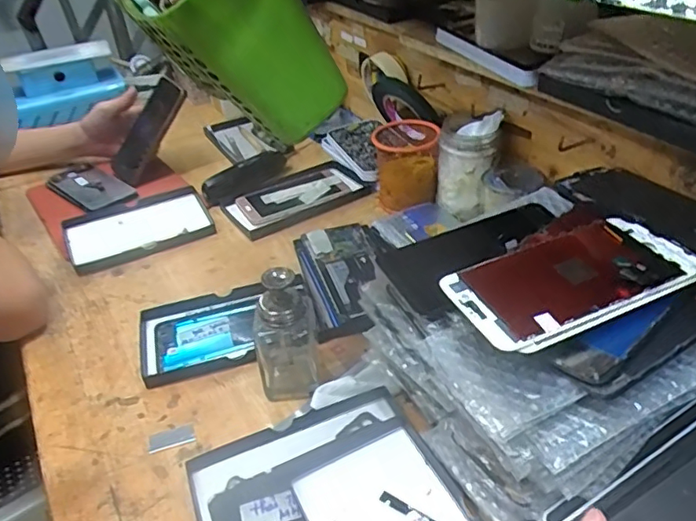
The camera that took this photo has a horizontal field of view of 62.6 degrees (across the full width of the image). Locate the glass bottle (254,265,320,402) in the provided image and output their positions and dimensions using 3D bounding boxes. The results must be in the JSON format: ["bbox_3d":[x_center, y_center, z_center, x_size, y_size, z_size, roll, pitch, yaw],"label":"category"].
[{"bbox_3d":[-0.056,0.062,0.511,0.057,0.115,0.069,-9,37,-5],"label":"glass bottle"}]

